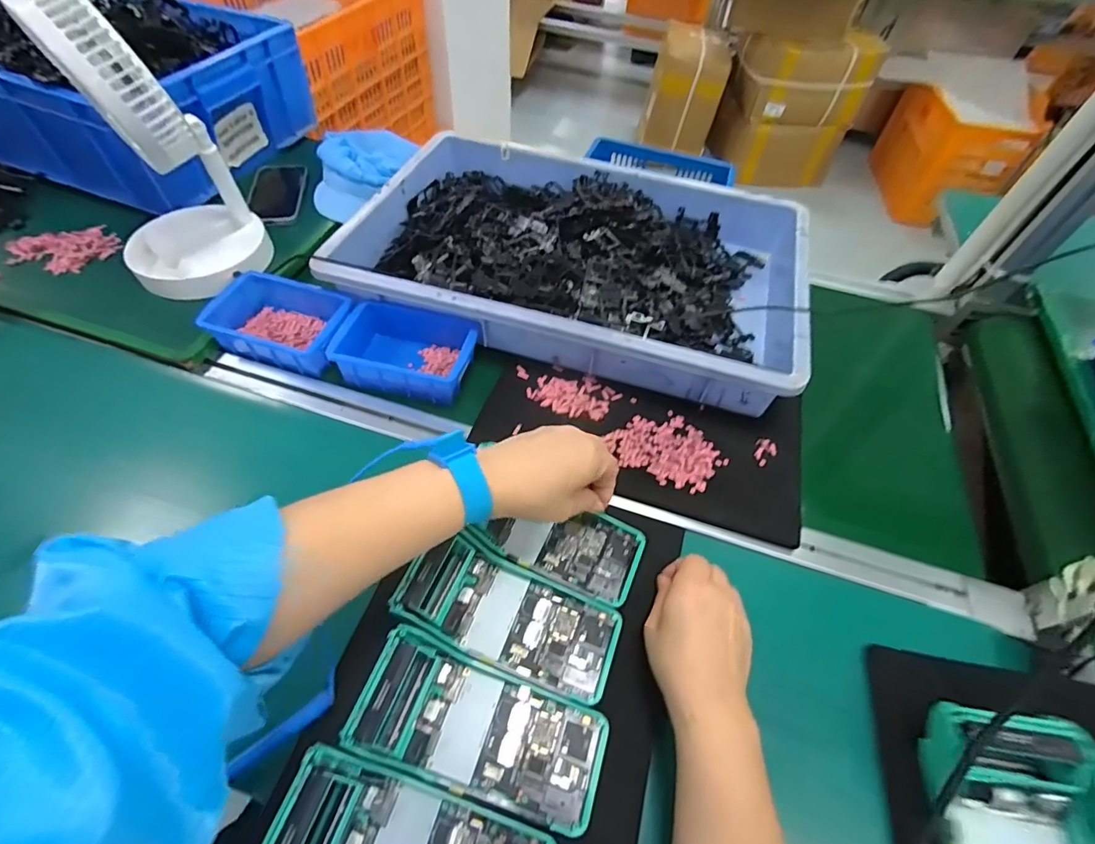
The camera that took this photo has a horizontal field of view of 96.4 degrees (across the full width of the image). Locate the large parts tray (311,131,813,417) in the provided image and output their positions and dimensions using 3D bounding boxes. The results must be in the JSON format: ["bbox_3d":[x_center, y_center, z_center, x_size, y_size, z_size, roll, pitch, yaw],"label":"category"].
[{"bbox_3d":[0.046,-0.217,0.654,0.547,0.092,0.372,17,53,9],"label":"large parts tray"}]

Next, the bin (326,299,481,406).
[{"bbox_3d":[-0.157,-0.085,0.566,0.150,0.053,0.117,15,53,8],"label":"bin"}]

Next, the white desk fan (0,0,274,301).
[{"bbox_3d":[-0.440,-0.295,0.537,0.147,0.286,0.147,-28,59,-23],"label":"white desk fan"}]

